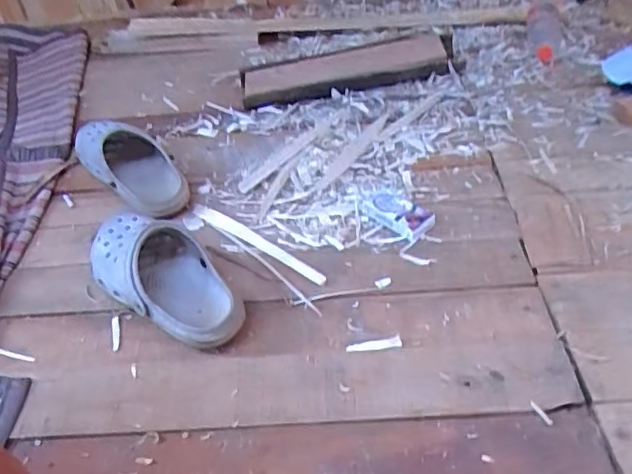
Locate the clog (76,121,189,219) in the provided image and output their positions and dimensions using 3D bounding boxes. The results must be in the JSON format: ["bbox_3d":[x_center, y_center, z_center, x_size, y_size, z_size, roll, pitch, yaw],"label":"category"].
[{"bbox_3d":[-0.286,-0.114,0.924,0.111,0.058,0.278,-31,46,-24],"label":"clog"}]

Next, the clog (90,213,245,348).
[{"bbox_3d":[-0.189,0.045,0.731,0.270,0.080,0.114,26,52,33],"label":"clog"}]

